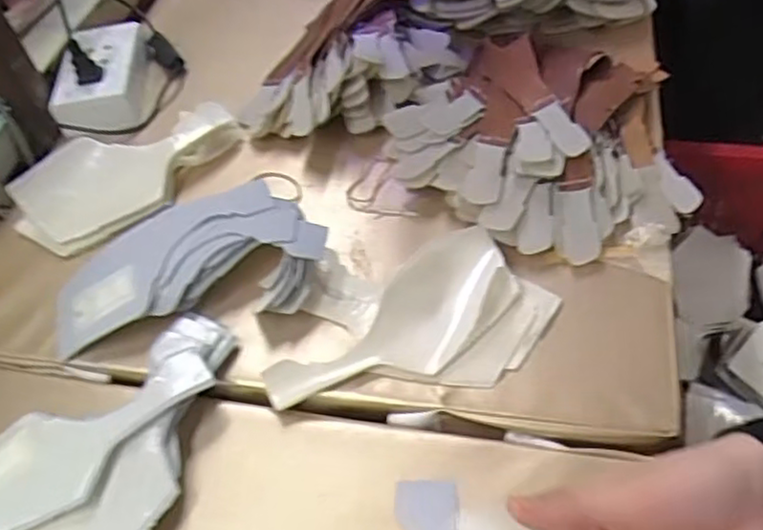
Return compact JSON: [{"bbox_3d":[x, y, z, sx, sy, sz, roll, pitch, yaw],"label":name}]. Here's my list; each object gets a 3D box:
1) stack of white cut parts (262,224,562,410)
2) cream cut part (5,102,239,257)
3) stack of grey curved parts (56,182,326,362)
[{"bbox_3d":[0.018,0.043,0.467,0.186,0.031,0.117,-34,55,-18],"label":"stack of white cut parts"},{"bbox_3d":[-0.205,-0.079,0.585,0.188,0.035,0.079,-27,53,-13],"label":"cream cut part"},{"bbox_3d":[-0.142,-0.003,0.528,0.204,0.043,0.113,-16,51,6],"label":"stack of grey curved parts"}]

